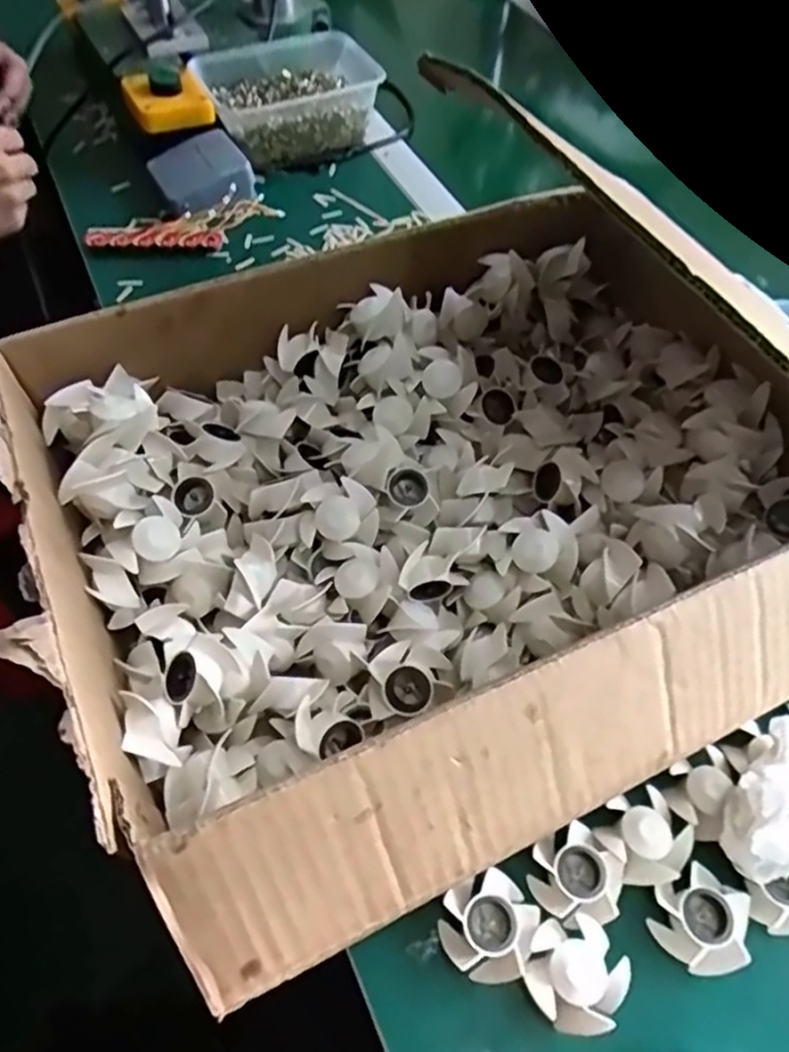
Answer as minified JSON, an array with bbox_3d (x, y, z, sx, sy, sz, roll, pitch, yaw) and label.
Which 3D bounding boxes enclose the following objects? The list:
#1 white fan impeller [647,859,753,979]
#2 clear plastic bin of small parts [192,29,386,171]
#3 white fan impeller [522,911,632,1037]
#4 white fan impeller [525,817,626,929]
[{"bbox_3d":[0.143,0.184,0.322,0.042,0.017,0.039,2,56,-3],"label":"white fan impeller"},{"bbox_3d":[-0.097,-0.430,0.690,0.177,0.059,0.138,-15,59,-14],"label":"clear plastic bin of small parts"},{"bbox_3d":[0.081,0.201,0.309,0.042,0.016,0.044,2,56,-3],"label":"white fan impeller"},{"bbox_3d":[0.087,0.168,0.329,0.041,0.019,0.042,2,56,-3],"label":"white fan impeller"}]

